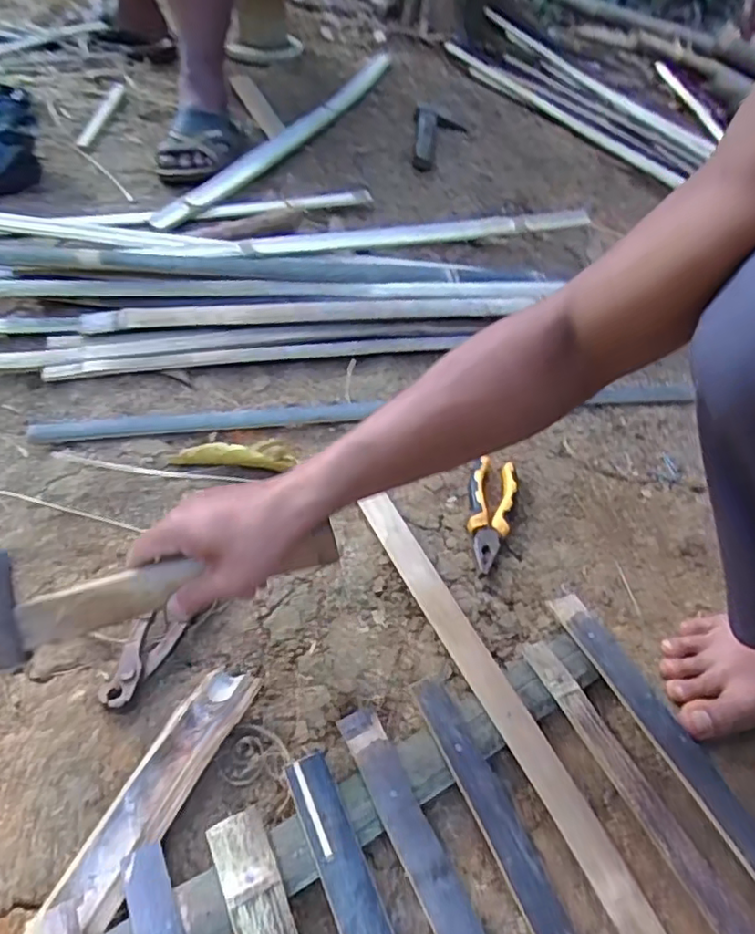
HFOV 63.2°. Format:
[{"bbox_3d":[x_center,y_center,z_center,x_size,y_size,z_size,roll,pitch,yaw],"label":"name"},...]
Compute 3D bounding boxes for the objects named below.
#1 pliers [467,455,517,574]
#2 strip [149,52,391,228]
[{"bbox_3d":[0.113,0.048,0.630,0.048,0.025,0.135,14,48,3],"label":"pliers"},{"bbox_3d":[-0.145,-0.657,1.172,0.071,0.028,0.852,24,49,12],"label":"strip"}]

